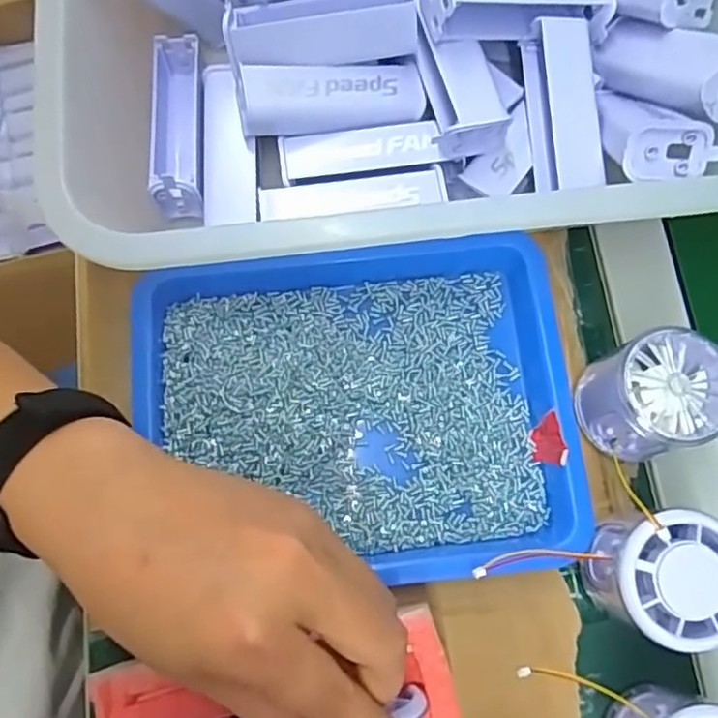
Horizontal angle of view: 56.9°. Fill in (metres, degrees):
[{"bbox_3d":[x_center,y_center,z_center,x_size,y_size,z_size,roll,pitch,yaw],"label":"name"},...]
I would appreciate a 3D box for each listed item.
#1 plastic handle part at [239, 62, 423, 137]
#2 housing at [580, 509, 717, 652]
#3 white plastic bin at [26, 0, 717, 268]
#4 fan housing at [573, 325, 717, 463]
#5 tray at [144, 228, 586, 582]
[{"bbox_3d":[-0.014,-0.146,0.366,0.100,0.024,0.031,-8,76,-1],"label":"plastic handle part"},{"bbox_3d":[0.137,0.100,0.304,0.059,0.052,0.054,-5,76,0],"label":"housing"},{"bbox_3d":[0.022,-0.170,0.357,0.341,0.100,0.252,-6,76,-1],"label":"white plastic bin"},{"bbox_3d":[0.145,0.019,0.328,0.058,0.051,0.054,0,76,1],"label":"fan housing"},{"bbox_3d":[0.000,0.028,0.340,0.221,0.035,0.164,-6,76,-1],"label":"tray"}]

